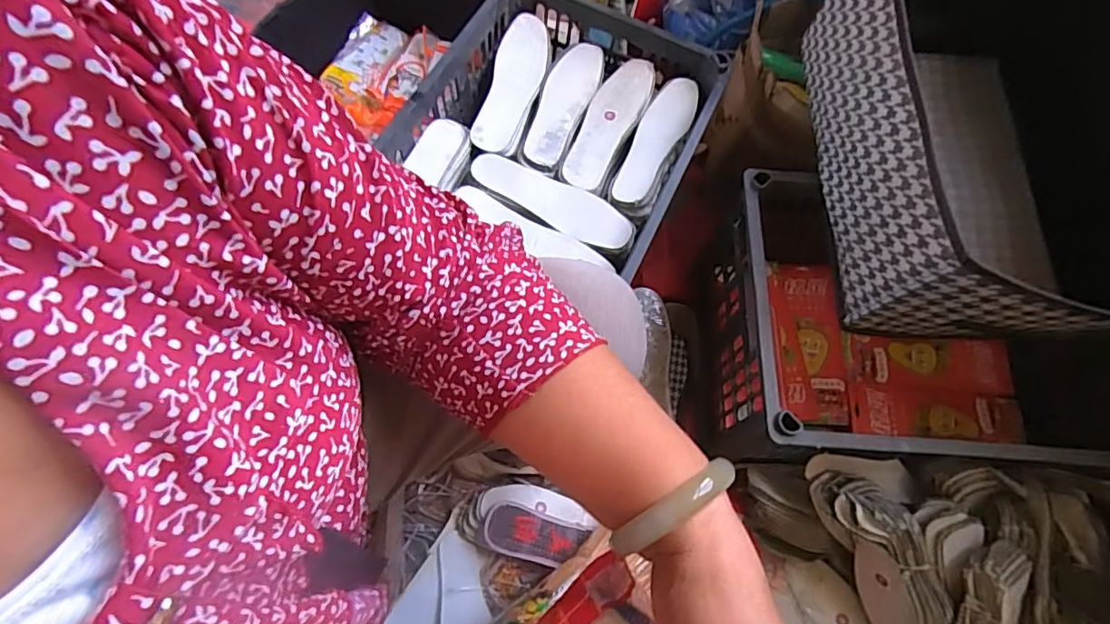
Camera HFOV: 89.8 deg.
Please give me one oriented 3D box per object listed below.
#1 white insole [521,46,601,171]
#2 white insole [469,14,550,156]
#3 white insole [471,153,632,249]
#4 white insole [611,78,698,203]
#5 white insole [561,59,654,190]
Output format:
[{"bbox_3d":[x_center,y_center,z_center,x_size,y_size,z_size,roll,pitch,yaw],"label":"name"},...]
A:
[{"bbox_3d":[0.009,-0.293,0.781,0.064,0.010,0.218,21,70,7],"label":"white insole"},{"bbox_3d":[-0.060,-0.317,0.789,0.075,0.032,0.227,10,70,3],"label":"white insole"},{"bbox_3d":[-0.004,-0.150,0.728,0.224,0.016,0.064,31,78,13],"label":"white insole"},{"bbox_3d":[0.140,-0.234,0.757,0.061,0.024,0.211,20,69,21],"label":"white insole"},{"bbox_3d":[0.073,-0.266,0.778,0.070,0.017,0.227,25,71,8],"label":"white insole"}]

